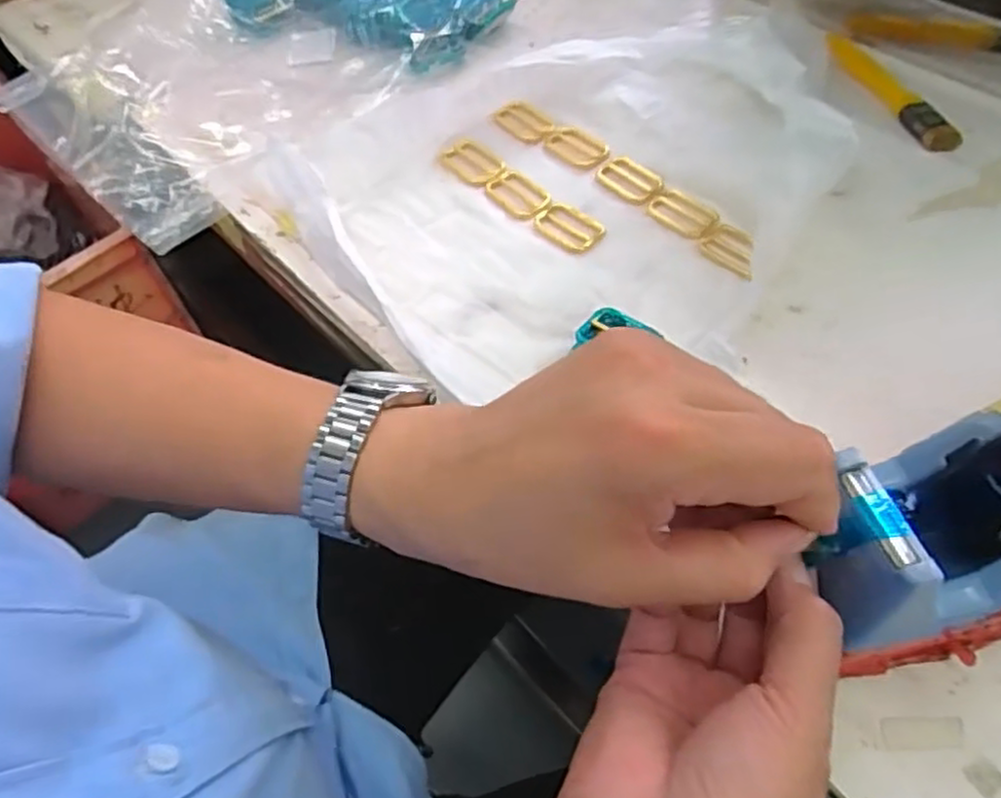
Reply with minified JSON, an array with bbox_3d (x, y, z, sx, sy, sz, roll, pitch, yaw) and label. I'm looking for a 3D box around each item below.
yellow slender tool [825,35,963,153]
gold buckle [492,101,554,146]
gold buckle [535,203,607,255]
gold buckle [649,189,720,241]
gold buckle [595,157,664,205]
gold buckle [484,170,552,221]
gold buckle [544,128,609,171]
[{"bbox_3d":[0.288,-0.231,0.529,0.019,0.011,0.146,-17,58,-8],"label":"yellow slender tool"},{"bbox_3d":[0.017,-0.209,0.532,0.027,0.007,0.044,-32,61,-17],"label":"gold buckle"},{"bbox_3d":[0.045,-0.116,0.477,0.046,0.004,0.034,33,64,21],"label":"gold buckle"},{"bbox_3d":[0.121,-0.123,0.474,0.029,0.006,0.049,-40,64,-21],"label":"gold buckle"},{"bbox_3d":[0.090,-0.153,0.495,0.047,0.004,0.032,37,65,23],"label":"gold buckle"},{"bbox_3d":[0.014,-0.144,0.496,0.032,0.004,0.052,-33,62,-18],"label":"gold buckle"},{"bbox_3d":[0.056,-0.185,0.518,0.048,0.004,0.033,36,65,23],"label":"gold buckle"}]

